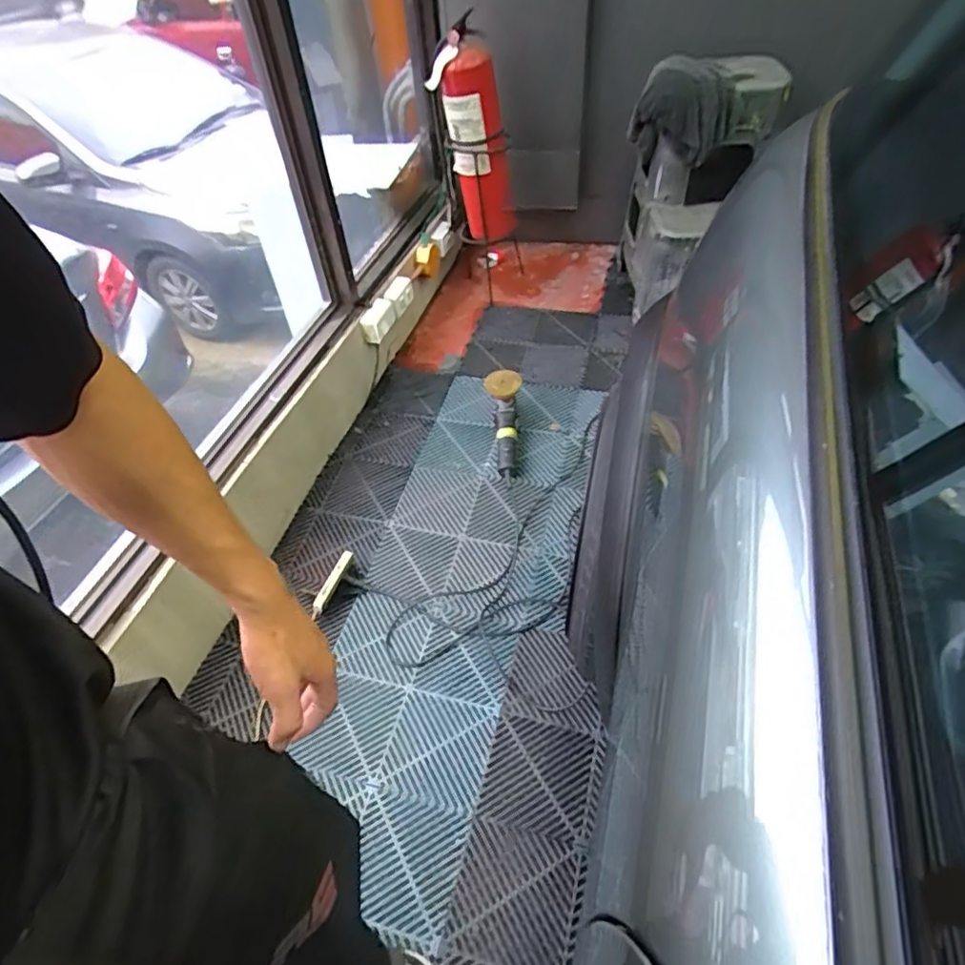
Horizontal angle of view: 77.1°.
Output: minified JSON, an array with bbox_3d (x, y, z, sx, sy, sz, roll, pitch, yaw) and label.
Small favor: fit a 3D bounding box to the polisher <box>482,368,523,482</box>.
[{"bbox_3d":[0.061,-0.151,1.633,0.097,0.095,0.326,-3,70,2],"label":"polisher"}]

